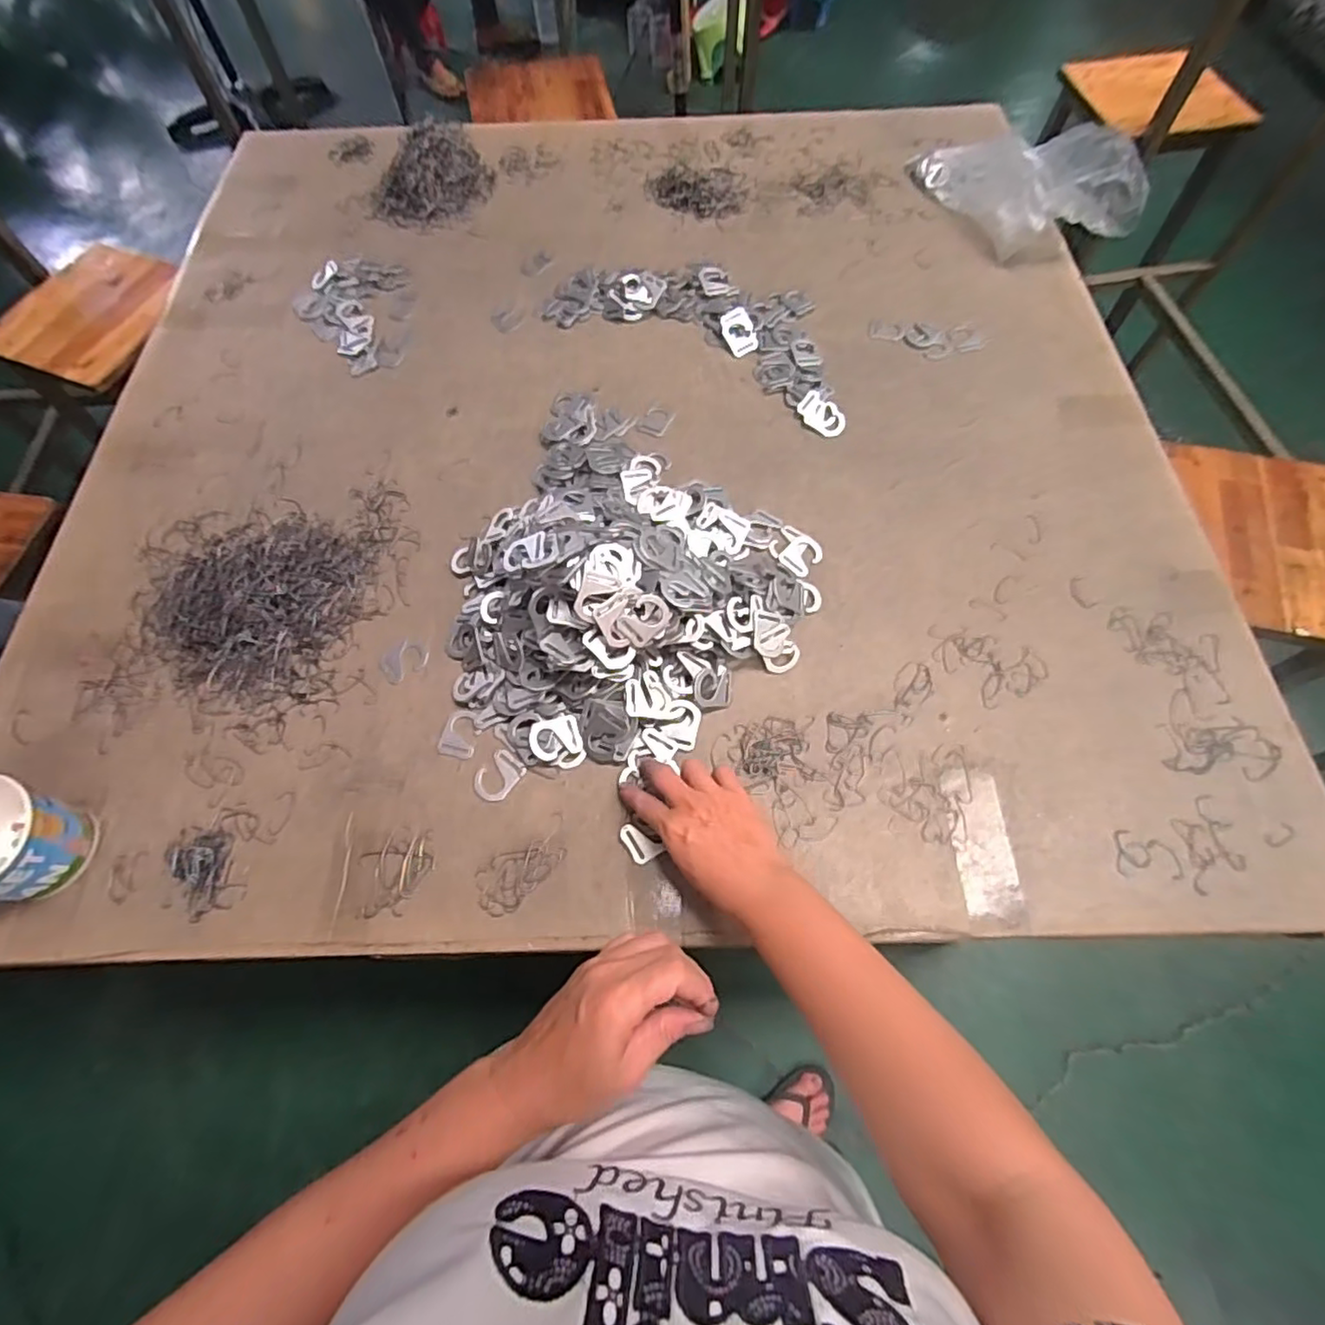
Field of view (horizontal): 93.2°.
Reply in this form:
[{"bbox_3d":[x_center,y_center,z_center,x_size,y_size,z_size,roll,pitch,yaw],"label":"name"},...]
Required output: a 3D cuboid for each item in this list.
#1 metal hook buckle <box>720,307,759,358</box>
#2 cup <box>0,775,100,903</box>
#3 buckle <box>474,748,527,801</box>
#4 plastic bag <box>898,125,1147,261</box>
[{"bbox_3d":[0.097,-0.415,0.785,0.038,0.007,0.062,-27,84,5],"label":"metal hook buckle"},{"bbox_3d":[-0.525,0.146,0.504,0.085,0.079,0.084,-1,64,2],"label":"cup"},{"bbox_3d":[-0.147,0.102,0.559,0.035,0.004,0.043,35,71,18],"label":"buckle"},{"bbox_3d":[0.478,-0.651,0.835,0.212,0.091,0.240,-5,64,1],"label":"plastic bag"}]

